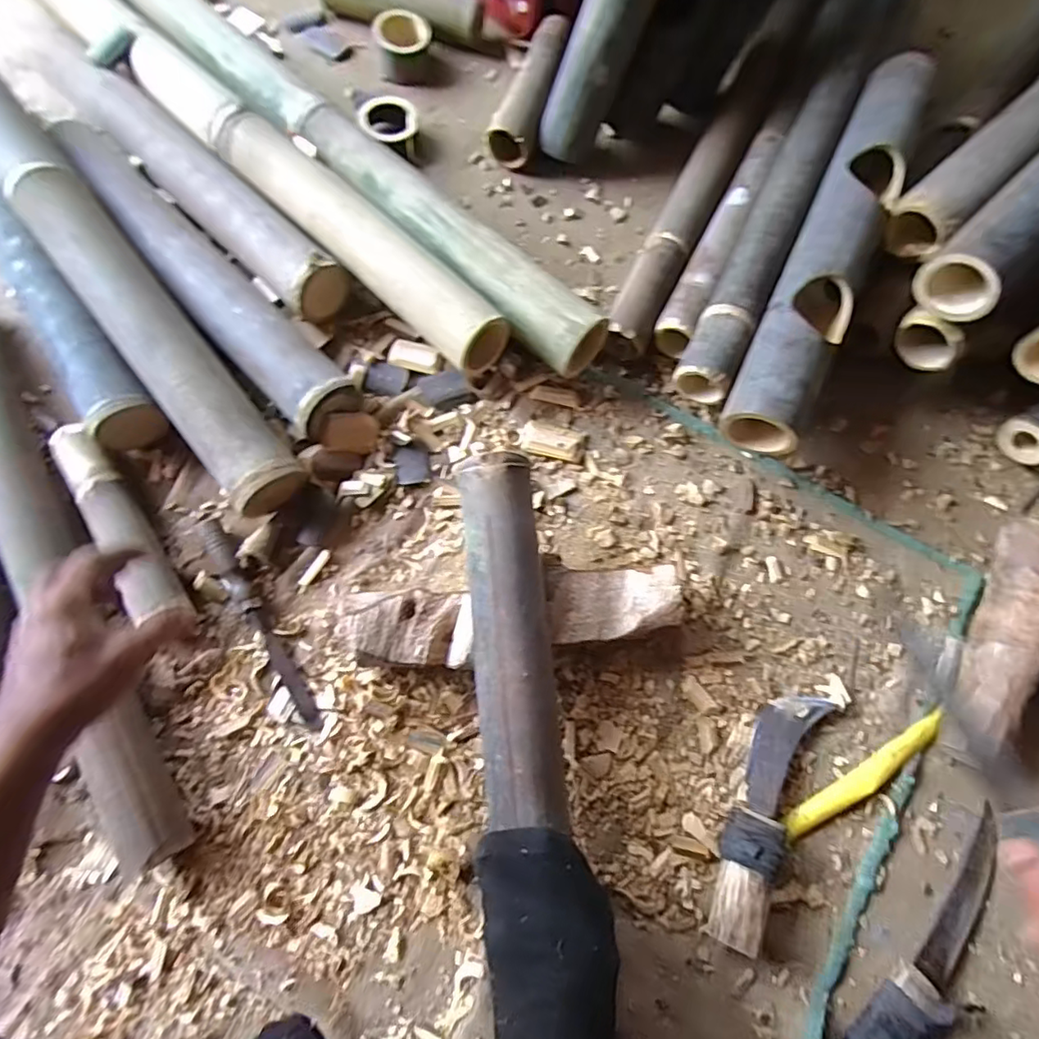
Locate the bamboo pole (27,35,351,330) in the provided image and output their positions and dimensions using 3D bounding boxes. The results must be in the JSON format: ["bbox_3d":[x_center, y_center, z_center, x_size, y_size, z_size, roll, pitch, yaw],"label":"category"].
[{"bbox_3d":[-0.408,-0.418,0.699,0.507,0.070,0.073,41,79,9],"label":"bamboo pole"}]

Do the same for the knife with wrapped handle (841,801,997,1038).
[{"bbox_3d":[0.375,0.399,0.513,0.065,0.027,0.285,40,79,8],"label":"knife with wrapped handle"}]

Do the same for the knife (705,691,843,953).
[{"bbox_3d":[0.237,0.277,0.545,0.059,0.033,0.237,26,65,6],"label":"knife"}]

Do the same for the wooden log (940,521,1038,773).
[{"bbox_3d":[0.489,0.120,0.570,0.059,0.063,0.251,25,77,5],"label":"wooden log"}]

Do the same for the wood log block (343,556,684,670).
[{"bbox_3d":[-0.010,0.092,0.572,0.328,0.067,0.093,-10,77,-3],"label":"wood log block"}]

